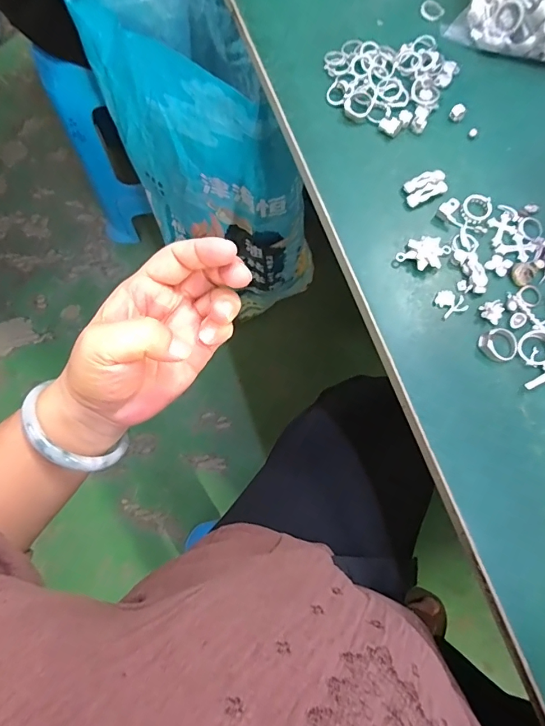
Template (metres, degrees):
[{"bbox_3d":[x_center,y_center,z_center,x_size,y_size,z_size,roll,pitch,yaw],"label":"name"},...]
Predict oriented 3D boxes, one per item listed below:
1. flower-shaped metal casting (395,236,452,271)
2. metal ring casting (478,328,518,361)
[{"bbox_3d":[0.122,-0.089,0.328,0.032,0.012,0.034,35,80,9],"label":"flower-shaped metal casting"},{"bbox_3d":[0.172,-0.014,0.309,0.027,0.009,0.025,0,77,2],"label":"metal ring casting"}]

